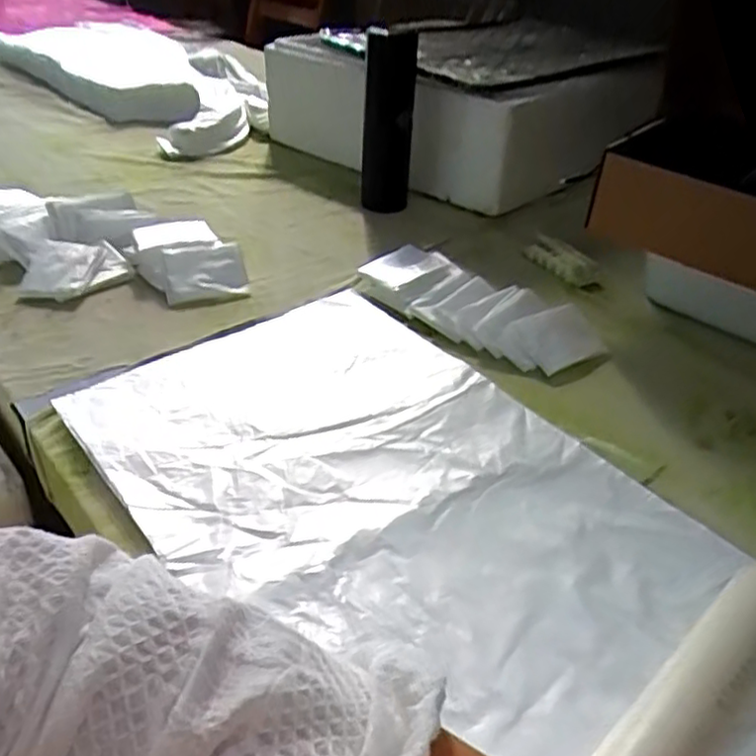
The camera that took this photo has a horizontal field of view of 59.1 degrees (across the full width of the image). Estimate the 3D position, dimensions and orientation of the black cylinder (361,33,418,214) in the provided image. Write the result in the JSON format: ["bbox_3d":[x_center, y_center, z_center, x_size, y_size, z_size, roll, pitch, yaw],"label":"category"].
[{"bbox_3d":[0.013,-0.341,0.909,0.069,0.220,0.074,0,36,-2],"label":"black cylinder"}]

